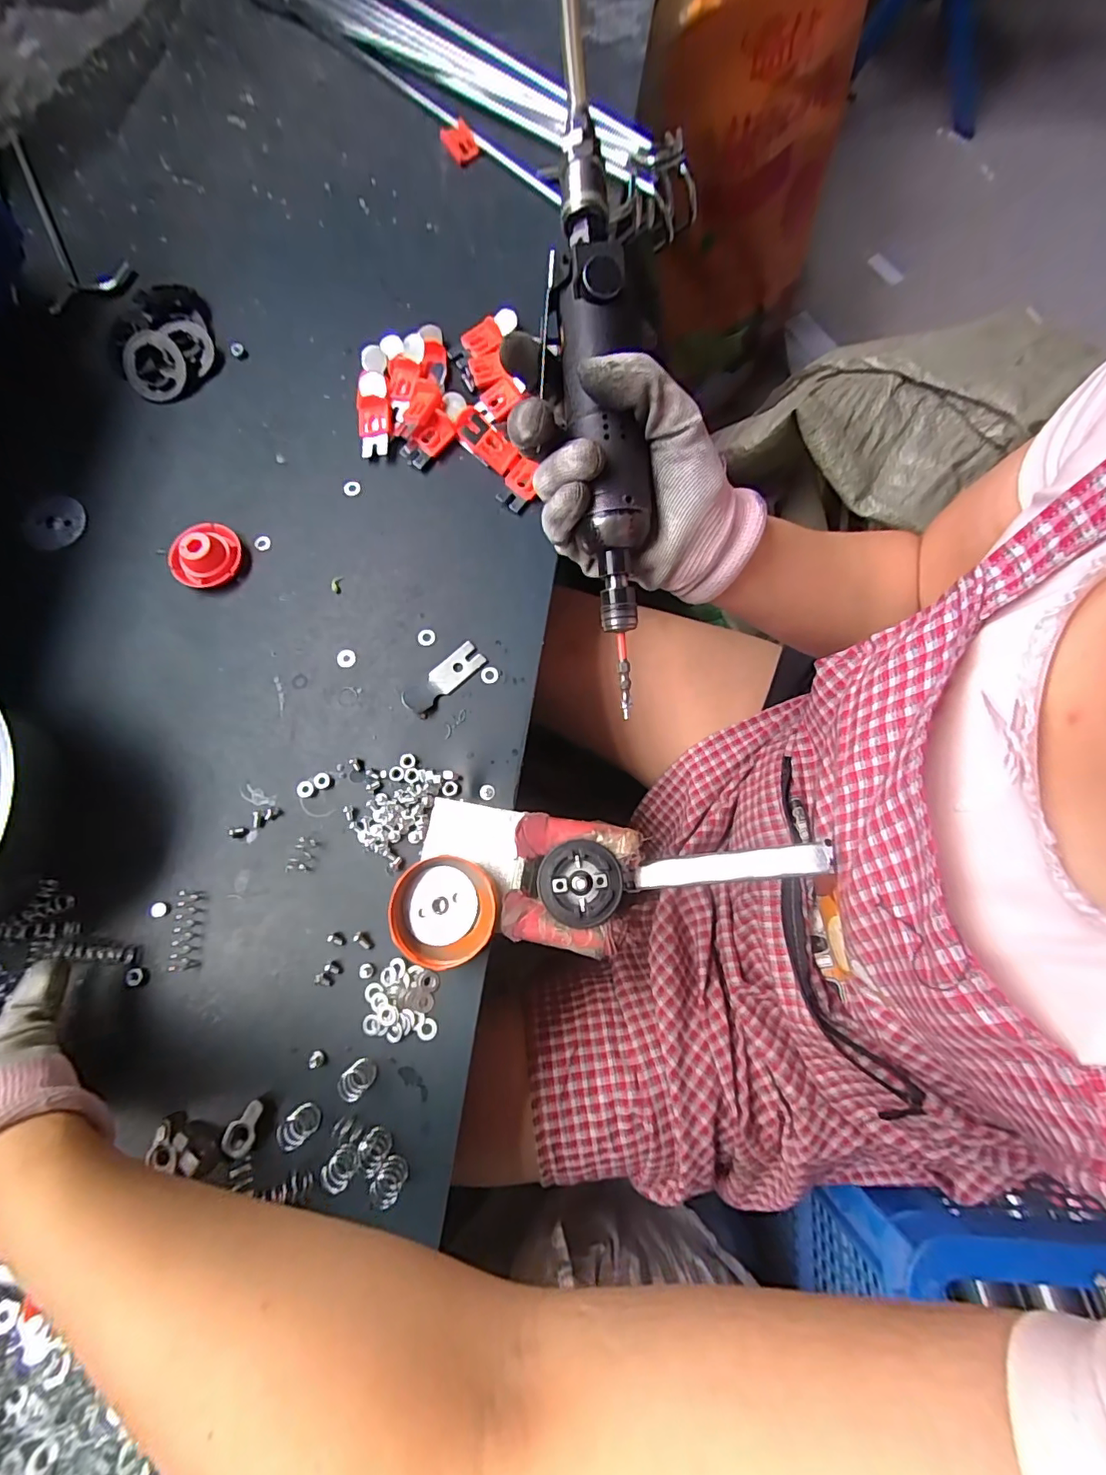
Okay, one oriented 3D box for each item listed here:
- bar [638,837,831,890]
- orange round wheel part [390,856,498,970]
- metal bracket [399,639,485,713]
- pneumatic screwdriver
[{"bbox_3d":[0.098,0.072,0.292,0.106,0.007,0.017,-14,75,26],"label":"bar"},{"bbox_3d":[-0.066,0.105,0.320,0.061,0.022,0.062,0,76,0],"label":"orange round wheel part"},{"bbox_3d":[-0.077,-0.042,0.363,0.063,0.007,0.022,-39,79,-9],"label":"metal bracket"},{"bbox_3d":[0.024,-0.146,0.257,0.037,0.031,0.260,-8,99,-2],"label":"pneumatic screwdriver"}]

